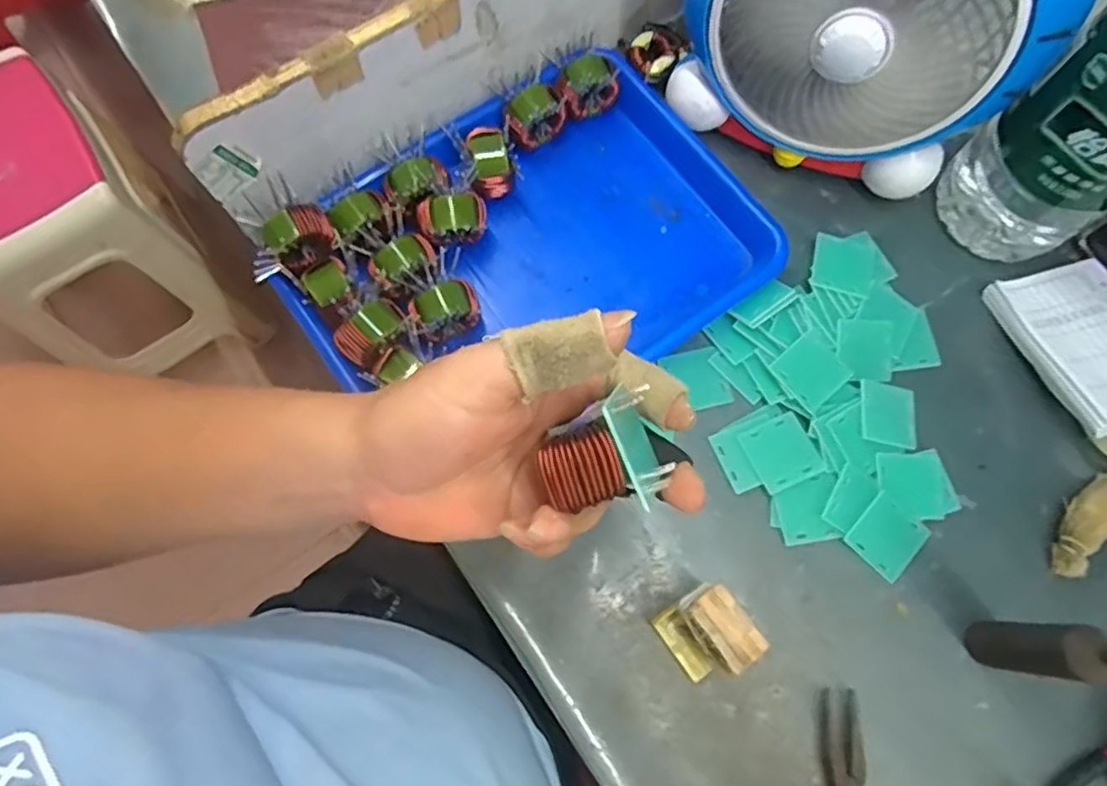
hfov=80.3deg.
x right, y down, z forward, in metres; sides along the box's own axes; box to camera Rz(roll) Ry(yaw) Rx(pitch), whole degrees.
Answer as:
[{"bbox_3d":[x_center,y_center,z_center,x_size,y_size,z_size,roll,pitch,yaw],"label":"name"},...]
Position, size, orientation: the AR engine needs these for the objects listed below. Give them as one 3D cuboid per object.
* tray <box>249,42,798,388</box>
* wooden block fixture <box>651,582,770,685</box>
[{"bbox_3d":[-0.019,-0.106,0.492,0.331,0.066,0.247,-35,77,-11],"label":"tray"},{"bbox_3d":[0.096,0.151,0.414,0.046,0.056,0.050,-36,77,-11],"label":"wooden block fixture"}]

